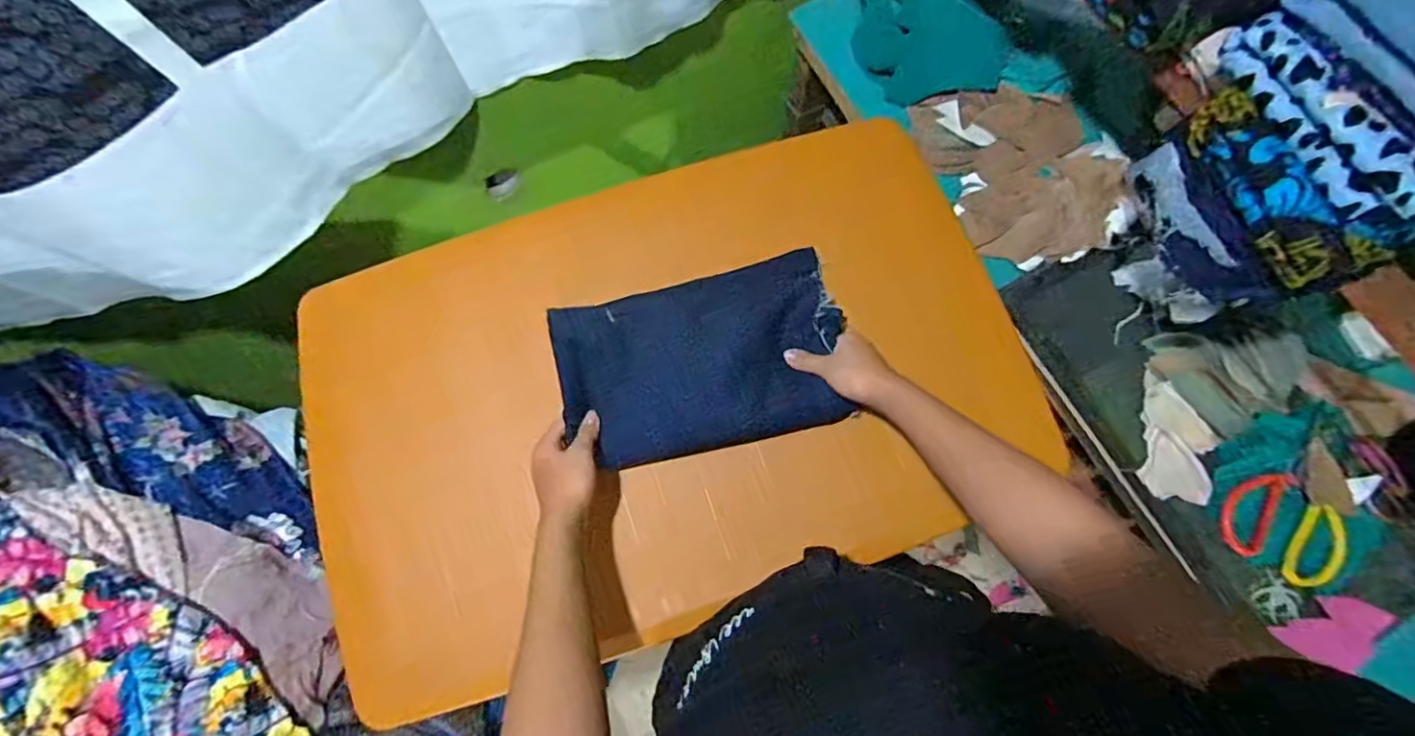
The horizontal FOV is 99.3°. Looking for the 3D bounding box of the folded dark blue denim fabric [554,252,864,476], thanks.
[{"bbox_3d":[0.004,0.001,0.601,0.288,0.049,0.183,-14,95,-14],"label":"folded dark blue denim fabric"}]

